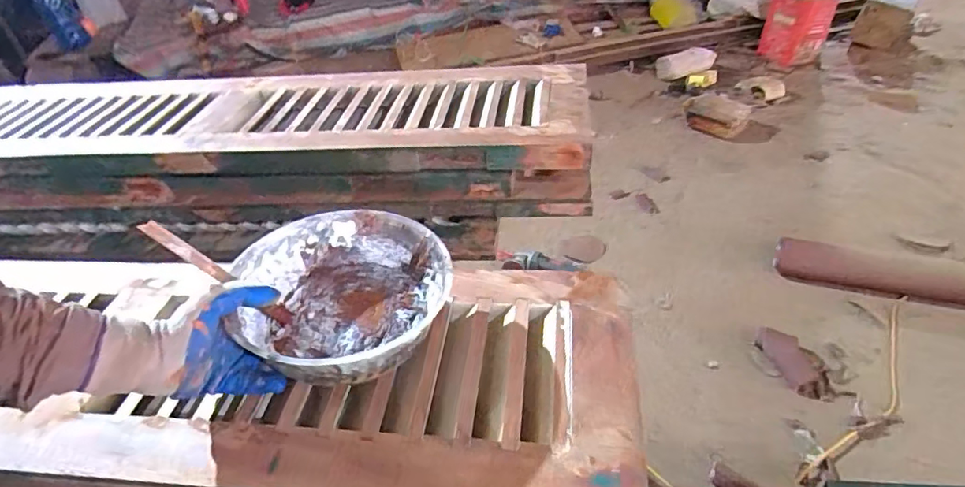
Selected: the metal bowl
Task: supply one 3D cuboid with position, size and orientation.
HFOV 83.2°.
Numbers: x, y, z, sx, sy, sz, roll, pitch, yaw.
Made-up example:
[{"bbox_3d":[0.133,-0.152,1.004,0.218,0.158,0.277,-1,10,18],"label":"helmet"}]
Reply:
[{"bbox_3d":[-0.130,0.051,0.533,0.194,0.074,0.196,-5,35,4],"label":"metal bowl"}]

